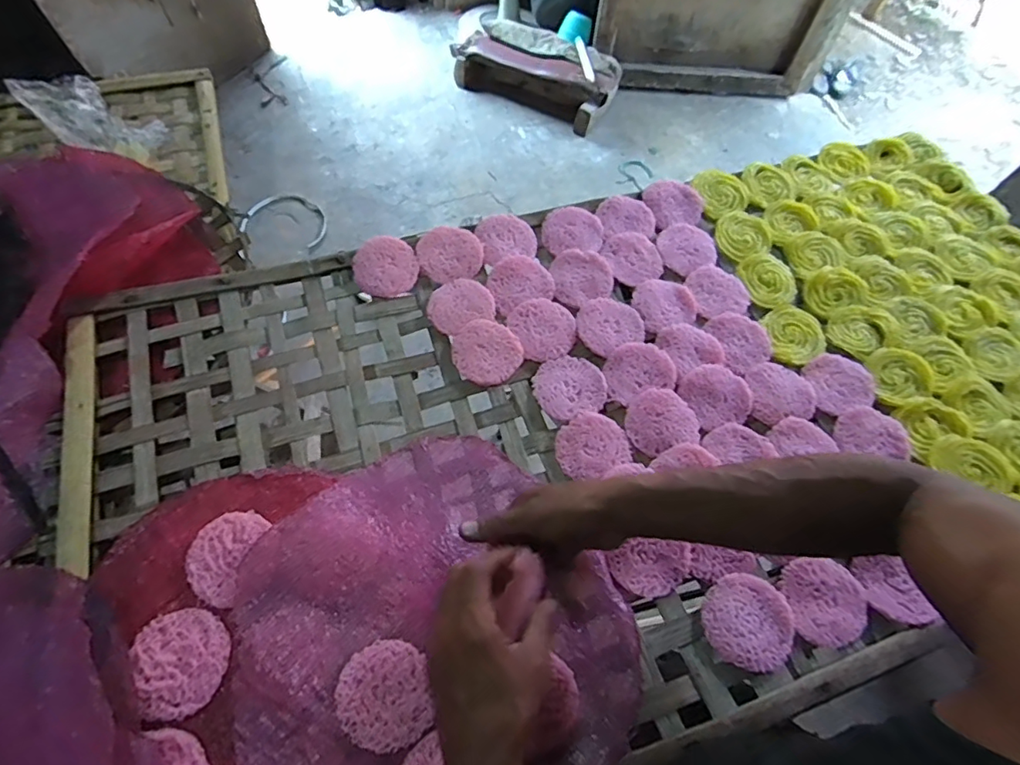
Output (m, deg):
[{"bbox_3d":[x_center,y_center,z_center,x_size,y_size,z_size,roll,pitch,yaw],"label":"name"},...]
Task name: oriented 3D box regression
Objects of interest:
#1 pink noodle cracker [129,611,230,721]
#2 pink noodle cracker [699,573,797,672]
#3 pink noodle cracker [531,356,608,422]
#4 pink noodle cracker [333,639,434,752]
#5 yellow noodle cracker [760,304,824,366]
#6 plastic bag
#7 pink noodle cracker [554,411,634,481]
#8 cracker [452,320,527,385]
[{"bbox_3d":[-0.263,0.222,0.438,0.065,0.011,0.079,-31,69,-15],"label":"pink noodle cracker"},{"bbox_3d":[0.215,0.213,0.490,0.080,0.005,0.076,1,64,-1],"label":"pink noodle cracker"},{"bbox_3d":[0.066,0.004,0.601,0.076,0.006,0.071,1,64,-1],"label":"pink noodle cracker"},{"bbox_3d":[-0.101,0.250,0.437,0.071,0.005,0.074,-5,63,-21],"label":"pink noodle cracker"},{"bbox_3d":[0.336,-0.058,0.644,0.068,0.007,0.079,-10,65,-6],"label":"yellow noodle cracker"},{"bbox_3d":[-0.552,-0.348,0.720,0.168,0.060,0.076,18,59,-30],"label":"plastic bag"},{"bbox_3d":[0.085,0.065,0.570,0.074,0.008,0.065,-27,68,-14],"label":"pink noodle cracker"},{"bbox_3d":[-0.026,-0.035,0.613,0.073,0.012,0.074,1,64,-1],"label":"cracker"}]

